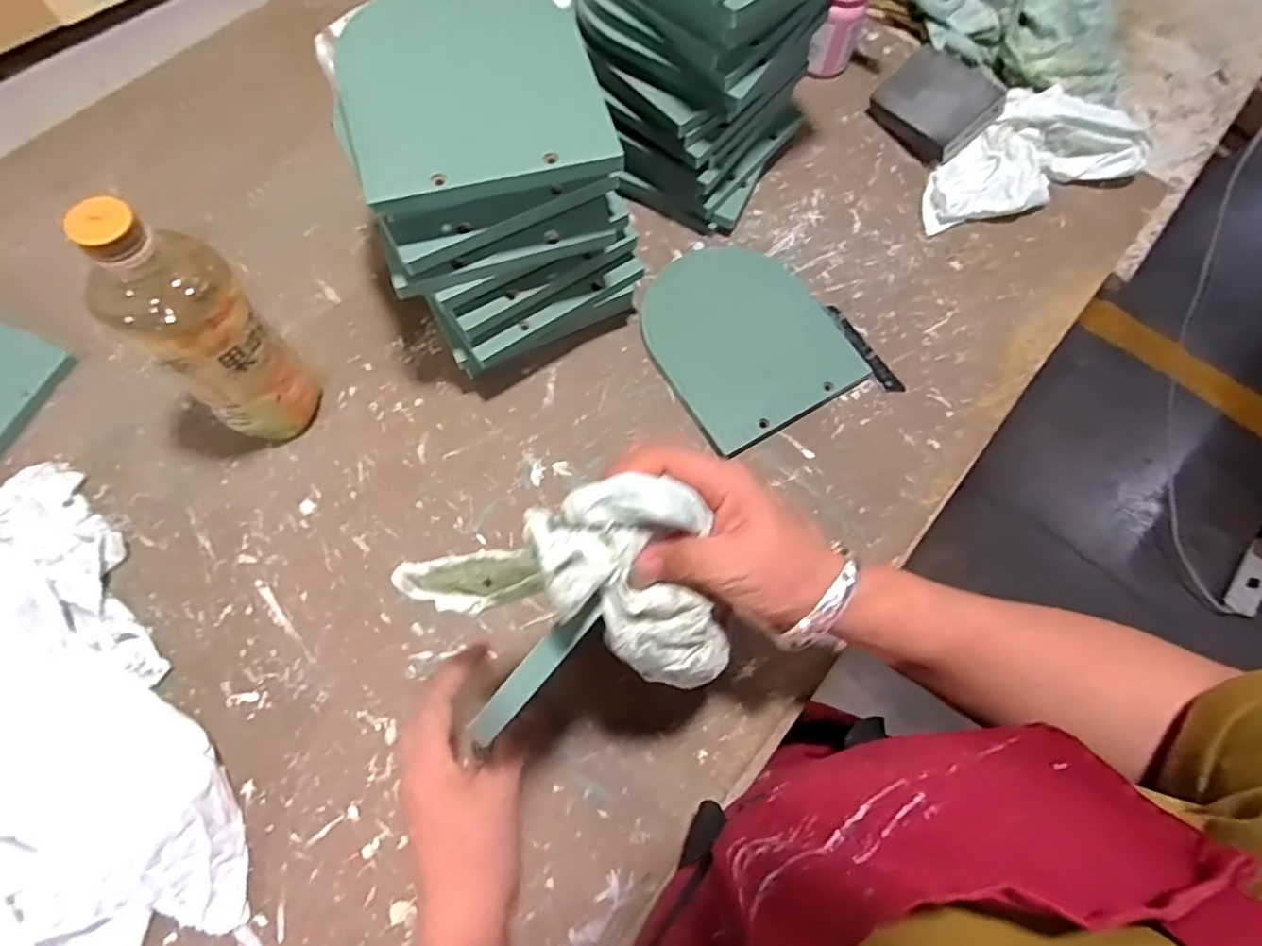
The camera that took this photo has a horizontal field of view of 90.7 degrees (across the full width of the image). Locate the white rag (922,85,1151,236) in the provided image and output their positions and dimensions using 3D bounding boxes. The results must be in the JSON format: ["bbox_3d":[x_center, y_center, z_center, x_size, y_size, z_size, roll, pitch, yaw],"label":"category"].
[{"bbox_3d":[0.370,-0.282,0.574,0.209,0.044,0.134,-43,77,-16],"label":"white rag"}]

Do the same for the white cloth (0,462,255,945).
[{"bbox_3d":[-0.382,0.168,0.383,0.187,0.052,0.341,-34,74,-13],"label":"white cloth"}]

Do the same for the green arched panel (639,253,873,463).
[{"bbox_3d":[0.093,-0.114,0.520,0.147,0.016,0.169,-28,73,-12],"label":"green arched panel"}]

